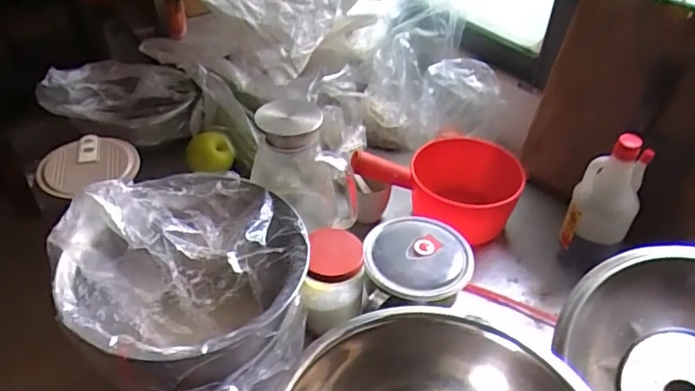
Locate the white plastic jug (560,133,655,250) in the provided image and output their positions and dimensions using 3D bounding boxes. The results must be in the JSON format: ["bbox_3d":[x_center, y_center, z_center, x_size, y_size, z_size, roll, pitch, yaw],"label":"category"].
[{"bbox_3d":[0.373,-0.001,0.778,0.087,0.183,0.061,22,45,23],"label":"white plastic jug"}]

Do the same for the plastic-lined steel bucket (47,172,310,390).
[{"bbox_3d":[-0.181,0.098,0.658,0.261,0.179,0.275,1,40,-1],"label":"plastic-lined steel bucket"}]

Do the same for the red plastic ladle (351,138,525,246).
[{"bbox_3d":[0.151,-0.023,0.896,0.256,0.107,0.139,12,42,12],"label":"red plastic ladle"}]

